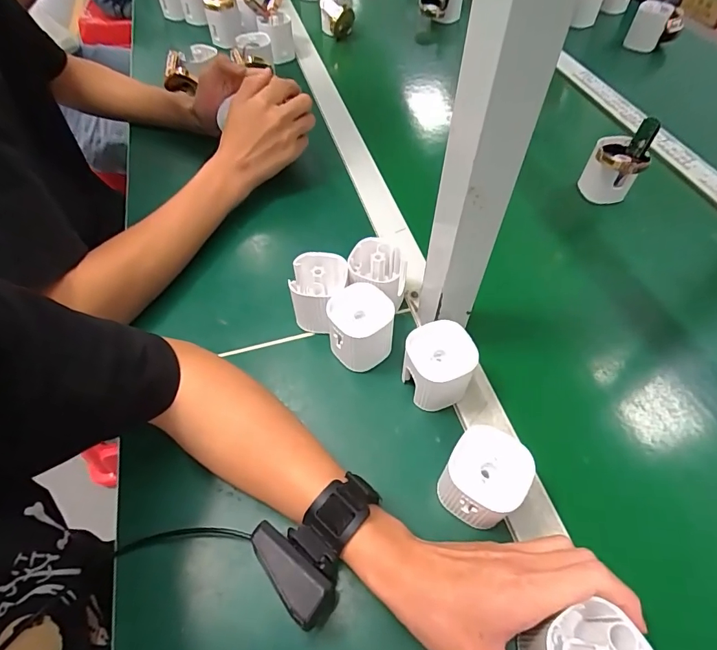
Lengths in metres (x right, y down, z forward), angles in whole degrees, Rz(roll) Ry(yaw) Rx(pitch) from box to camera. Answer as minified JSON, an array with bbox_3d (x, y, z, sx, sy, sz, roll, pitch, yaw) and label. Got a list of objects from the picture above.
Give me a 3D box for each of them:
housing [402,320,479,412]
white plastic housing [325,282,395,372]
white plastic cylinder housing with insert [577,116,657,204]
[{"bbox_3d":[0.069,0.038,0.384,0.054,0.069,0.051,0,54,0],"label":"housing"},{"bbox_3d":[0.003,0.005,0.410,0.058,0.069,0.055,7,55,6],"label":"white plastic housing"},{"bbox_3d":[0.309,-0.190,0.522,0.061,0.105,0.065,28,60,16],"label":"white plastic cylinder housing with insert"}]

